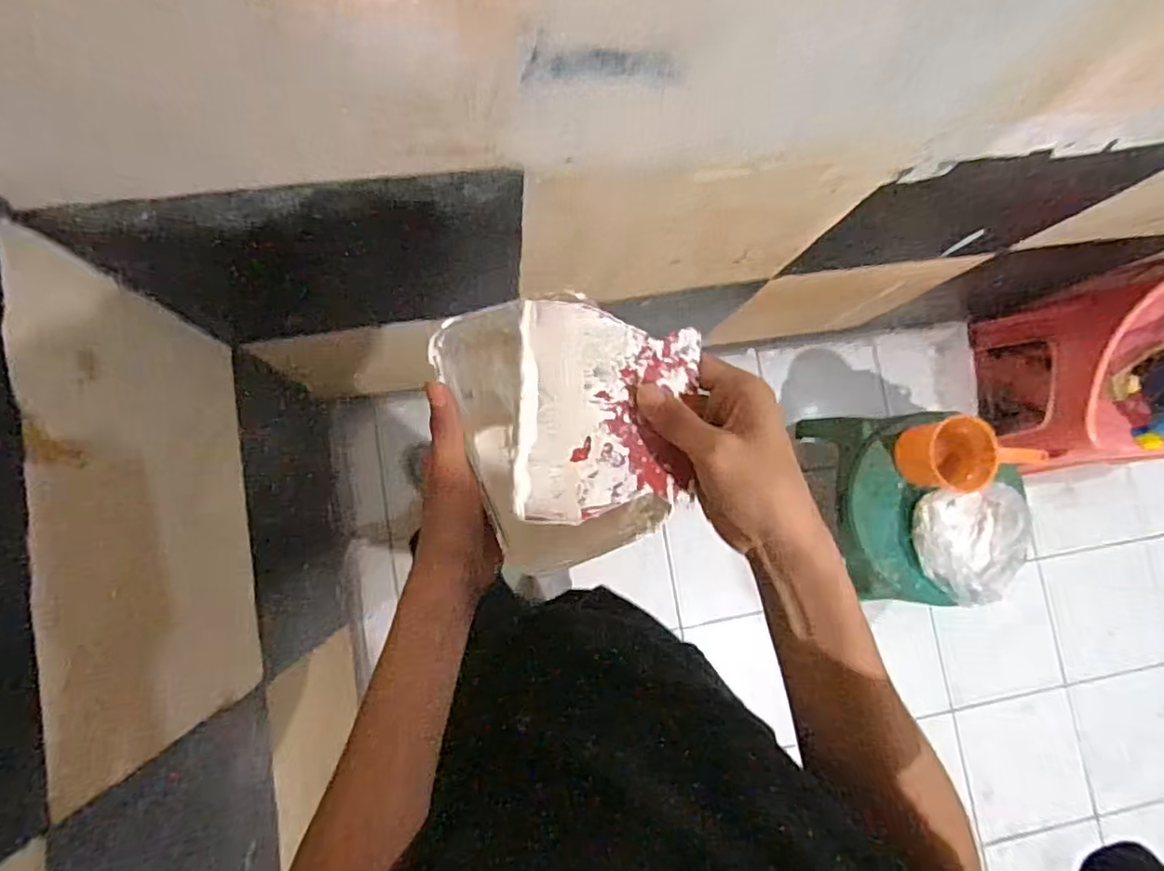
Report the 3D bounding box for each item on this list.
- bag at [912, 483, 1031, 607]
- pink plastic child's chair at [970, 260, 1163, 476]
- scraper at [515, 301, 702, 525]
[{"bbox_3d":[0.746,0.204,1.206,0.198,0.083,0.210,-6,84,-8],"label":"bag"},{"bbox_3d":[1.103,-0.127,1.307,0.281,0.453,0.349,-8,85,-8],"label":"pink plastic child's chair"},{"bbox_3d":[0.016,-0.012,0.366,0.100,0.013,0.120,3,83,-7],"label":"scraper"}]

